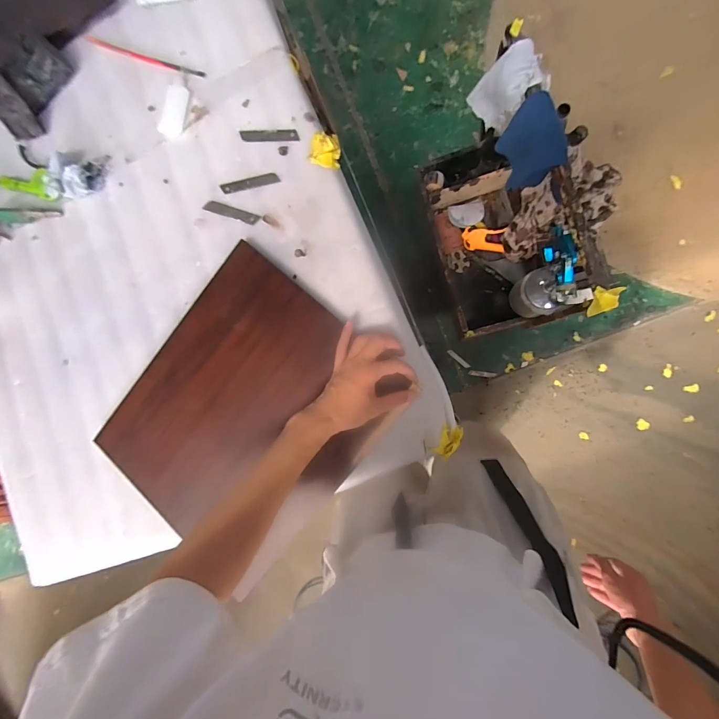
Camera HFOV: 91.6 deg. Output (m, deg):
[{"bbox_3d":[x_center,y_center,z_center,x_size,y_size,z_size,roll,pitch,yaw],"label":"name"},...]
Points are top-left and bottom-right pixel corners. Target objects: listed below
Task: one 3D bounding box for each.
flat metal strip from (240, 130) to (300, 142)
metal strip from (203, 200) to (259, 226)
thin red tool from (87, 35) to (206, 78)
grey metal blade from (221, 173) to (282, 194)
[{"bbox_3d":[-0.140,-0.348,0.542,0.095,0.004,0.017,6,89,10],"label":"flat metal strip"},{"bbox_3d":[-0.204,-0.234,0.557,0.097,0.004,0.017,21,93,11],"label":"metal strip"},{"bbox_3d":[-0.354,-0.498,0.575,0.222,0.004,0.013,22,92,10],"label":"thin red tool"},{"bbox_3d":[-0.171,-0.278,0.550,0.096,0.004,0.018,-7,88,11],"label":"grey metal blade"}]

